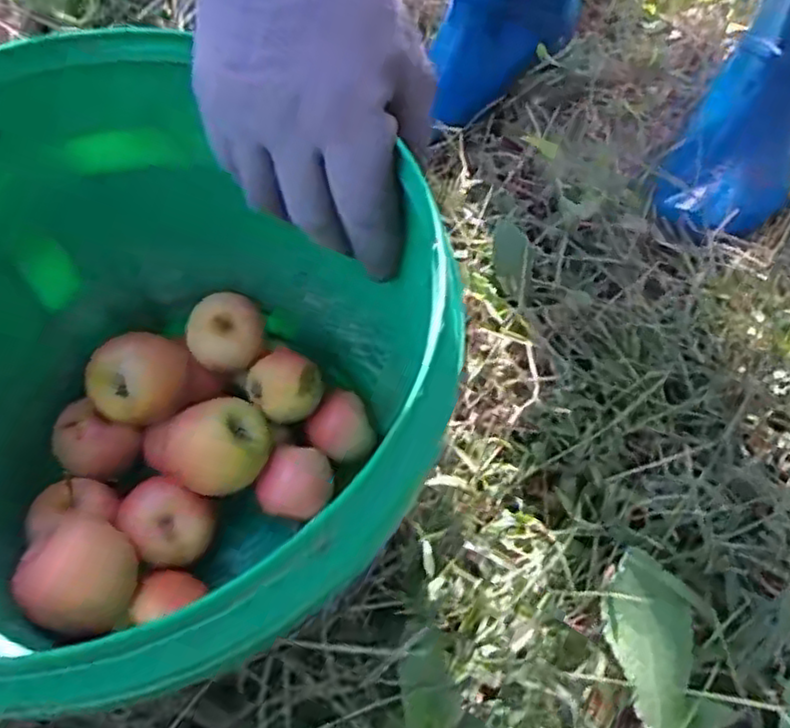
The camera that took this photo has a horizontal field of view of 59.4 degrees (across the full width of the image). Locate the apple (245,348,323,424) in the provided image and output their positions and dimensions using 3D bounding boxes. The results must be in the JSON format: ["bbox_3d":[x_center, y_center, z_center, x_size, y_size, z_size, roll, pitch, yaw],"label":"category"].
[{"bbox_3d":[-0.068,0.018,0.439,0.043,0.034,0.039,37,72,15],"label":"apple"}]

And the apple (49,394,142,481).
[{"bbox_3d":[-0.191,0.050,0.439,0.043,0.039,0.039,23,69,10],"label":"apple"}]

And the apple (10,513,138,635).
[{"bbox_3d":[-0.167,0.114,0.373,0.053,0.050,0.055,0,67,0],"label":"apple"}]

